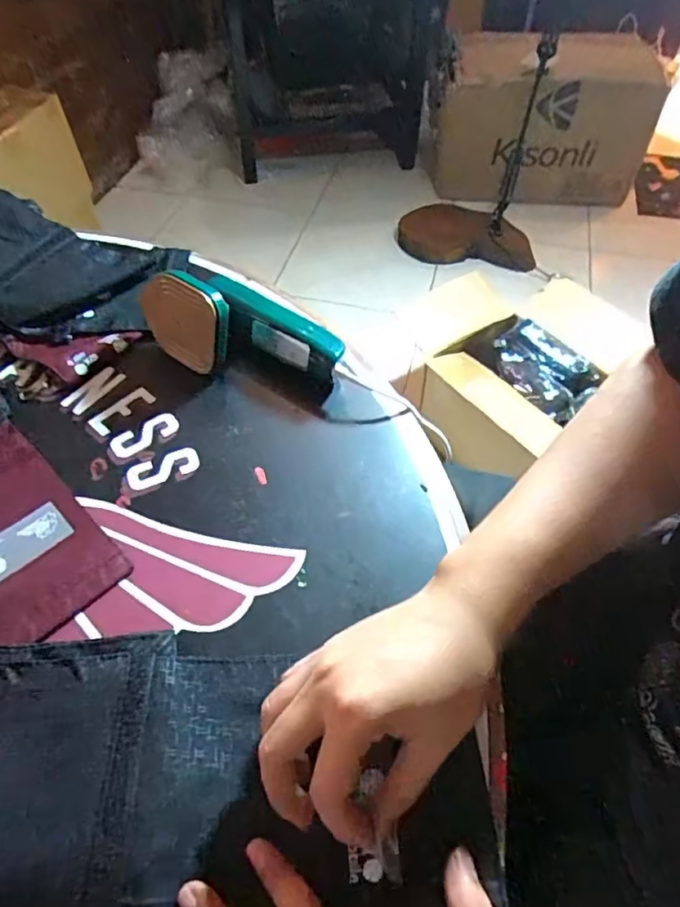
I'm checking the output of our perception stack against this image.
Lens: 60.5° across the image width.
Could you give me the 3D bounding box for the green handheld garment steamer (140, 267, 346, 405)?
[{"bbox_3d":[-0.089,-0.116,0.523,0.190,0.073,0.092,33,60,23],"label":"green handheld garment steamer"}]

